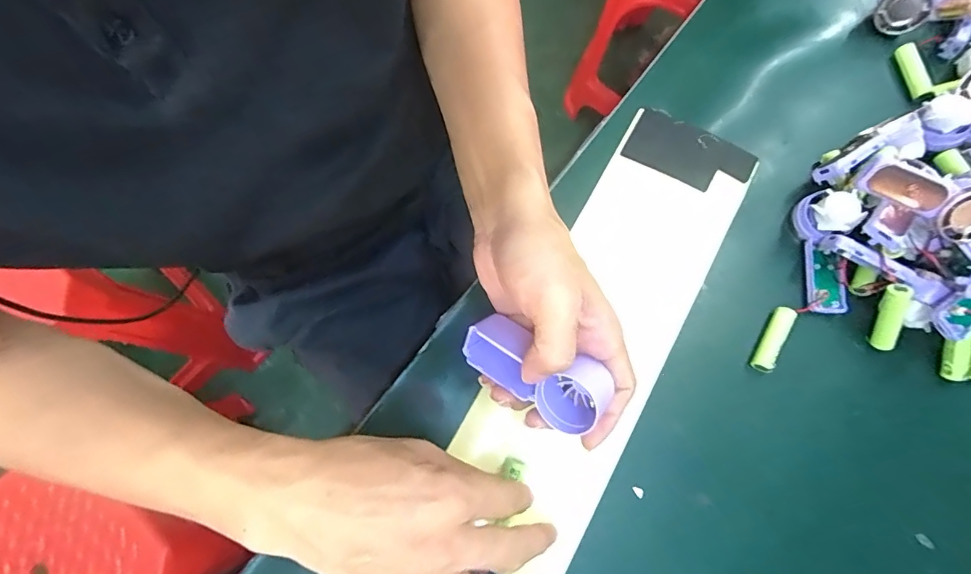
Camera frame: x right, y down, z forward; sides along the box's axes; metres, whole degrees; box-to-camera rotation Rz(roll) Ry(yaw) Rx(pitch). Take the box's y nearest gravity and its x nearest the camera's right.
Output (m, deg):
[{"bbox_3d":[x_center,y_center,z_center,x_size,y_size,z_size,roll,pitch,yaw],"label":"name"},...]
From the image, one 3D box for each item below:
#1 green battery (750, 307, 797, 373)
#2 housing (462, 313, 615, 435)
[{"bbox_3d":[0.212,0.039,0.348,0.014,0.014,0.049,30,77,10],"label":"green battery"},{"bbox_3d":[0.031,0.053,0.292,0.093,0.030,0.042,33,77,2],"label":"housing"}]

